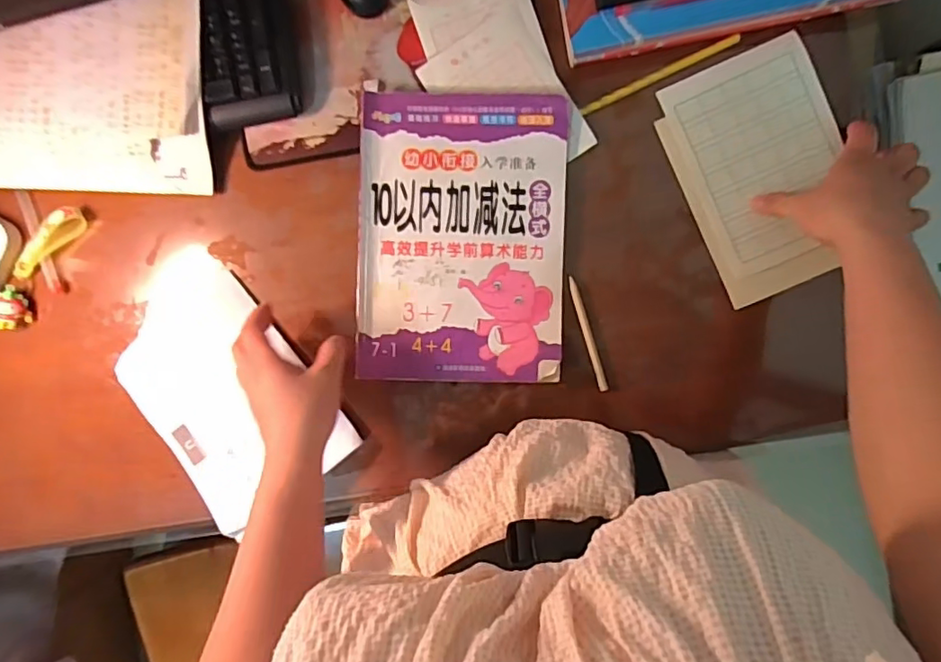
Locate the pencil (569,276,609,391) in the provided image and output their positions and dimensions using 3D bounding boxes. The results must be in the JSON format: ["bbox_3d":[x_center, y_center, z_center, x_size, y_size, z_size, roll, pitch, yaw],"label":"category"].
[{"bbox_3d":[0.107,0.004,0.515,0.009,0.004,0.105,-17,91,1],"label":"pencil"}]

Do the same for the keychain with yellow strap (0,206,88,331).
[{"bbox_3d":[-0.407,-0.060,0.527,0.033,0.028,0.132,33,92,-1],"label":"keychain with yellow strap"}]

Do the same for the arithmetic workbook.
[{"bbox_3d":[-0.007,-0.082,0.502,0.182,0.013,0.250,2,91,-1],"label":"arithmetic workbook"}]

